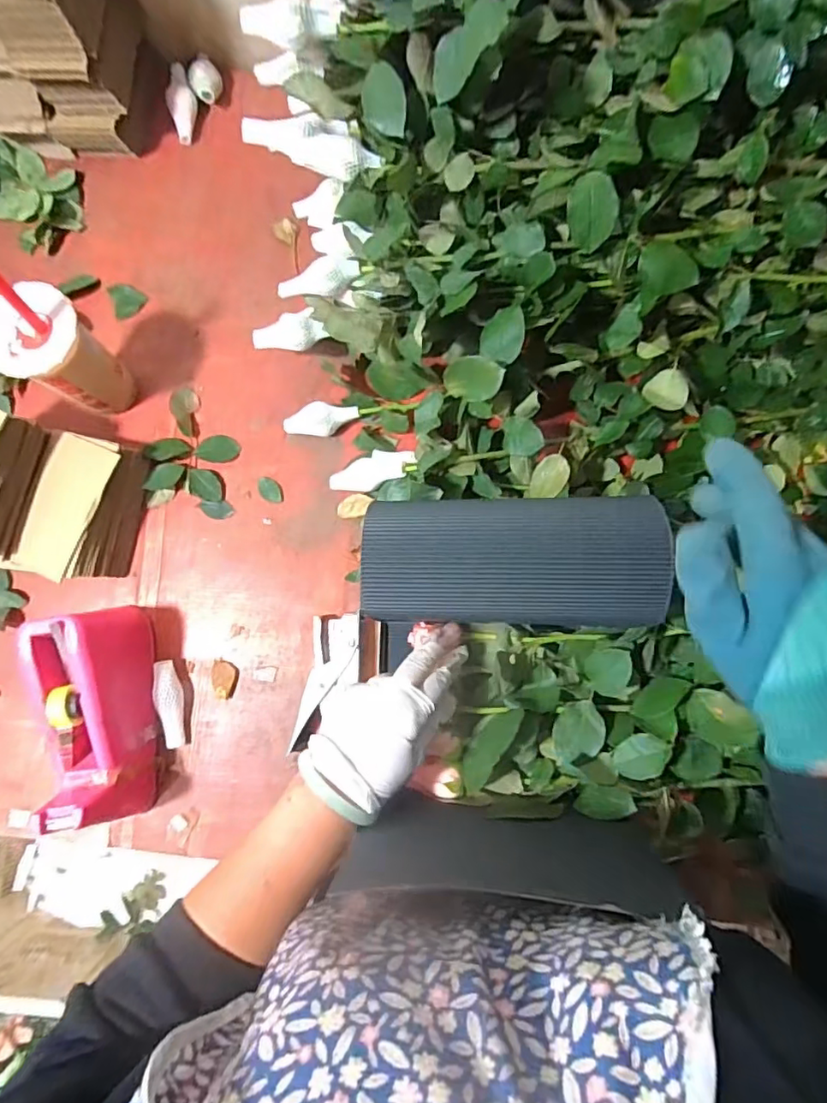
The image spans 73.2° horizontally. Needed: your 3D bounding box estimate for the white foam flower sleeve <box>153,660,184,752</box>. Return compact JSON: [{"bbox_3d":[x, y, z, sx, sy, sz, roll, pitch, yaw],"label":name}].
[{"bbox_3d":[-0.252,0.157,0.572,0.027,0.026,0.087,-7,80,-2],"label":"white foam flower sleeve"}]

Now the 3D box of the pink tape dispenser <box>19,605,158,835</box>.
[{"bbox_3d":[-0.306,0.156,0.535,0.085,0.096,0.200,-7,80,-2],"label":"pink tape dispenser"}]

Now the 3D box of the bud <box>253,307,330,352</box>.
[{"bbox_3d":[-0.128,-0.224,0.568,0.074,0.031,0.029,-7,80,11],"label":"bud"}]

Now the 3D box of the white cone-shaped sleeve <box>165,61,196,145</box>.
[{"bbox_3d":[-0.274,-0.536,0.662,0.032,0.024,0.088,-3,102,-1],"label":"white cone-shaped sleeve"}]

